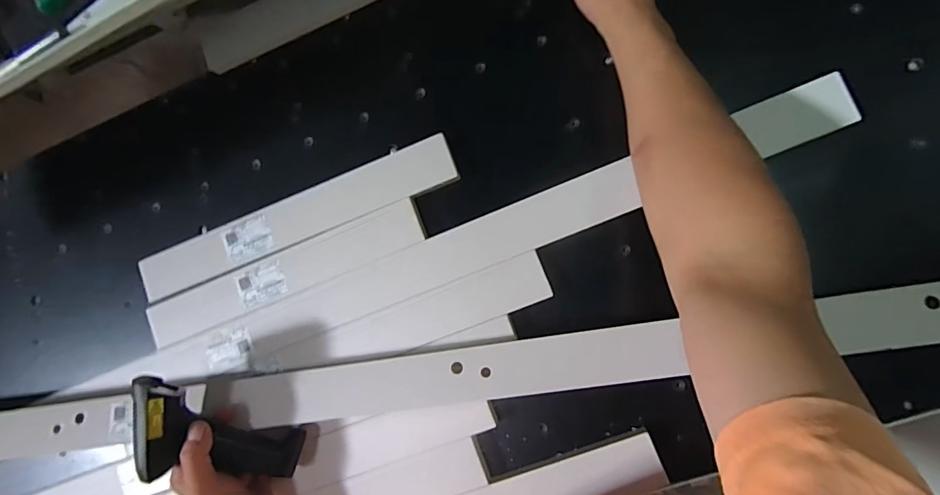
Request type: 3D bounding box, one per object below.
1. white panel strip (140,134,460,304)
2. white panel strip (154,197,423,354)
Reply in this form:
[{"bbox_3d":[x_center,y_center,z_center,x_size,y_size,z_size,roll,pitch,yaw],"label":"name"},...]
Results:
[{"bbox_3d":[-0.201,-0.030,0.520,0.394,0.010,0.056,-22,84,8],"label":"white panel strip"},{"bbox_3d":[-0.215,0.032,0.520,0.349,0.008,0.048,-21,84,8],"label":"white panel strip"}]

